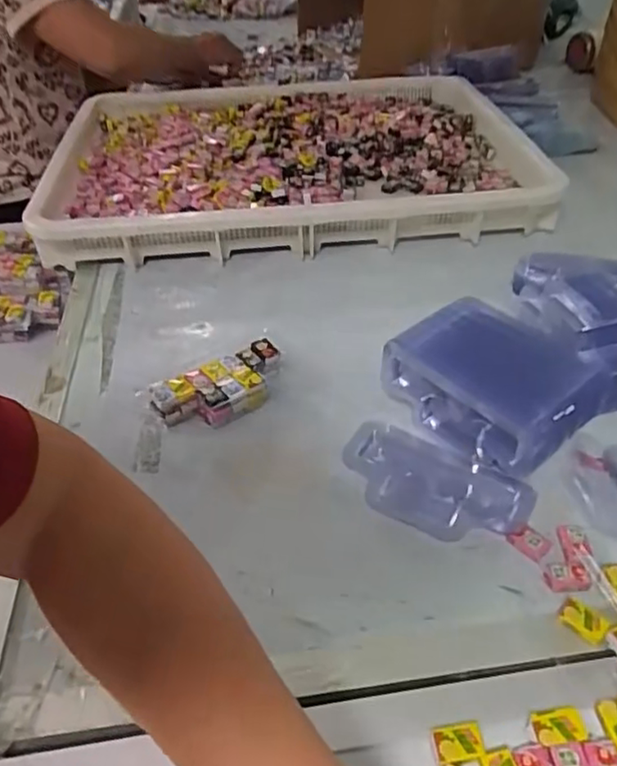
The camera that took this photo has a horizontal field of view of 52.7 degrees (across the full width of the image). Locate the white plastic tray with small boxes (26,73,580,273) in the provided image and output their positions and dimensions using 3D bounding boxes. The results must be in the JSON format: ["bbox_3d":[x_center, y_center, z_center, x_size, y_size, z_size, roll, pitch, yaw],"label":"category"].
[{"bbox_3d":[-0.026,-0.324,0.882,0.636,0.067,0.493,-4,42,-2],"label":"white plastic tray with small boxes"}]

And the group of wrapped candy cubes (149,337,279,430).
[{"bbox_3d":[-0.072,0.006,0.530,0.114,0.031,0.052,-27,47,-25],"label":"group of wrapped candy cubes"}]

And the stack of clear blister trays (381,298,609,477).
[{"bbox_3d":[0.146,0.001,0.492,0.109,0.067,0.137,-33,50,-30],"label":"stack of clear blister trays"}]

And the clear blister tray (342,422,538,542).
[{"bbox_3d":[0.090,0.075,0.460,0.137,0.009,0.077,20,46,23],"label":"clear blister tray"}]

